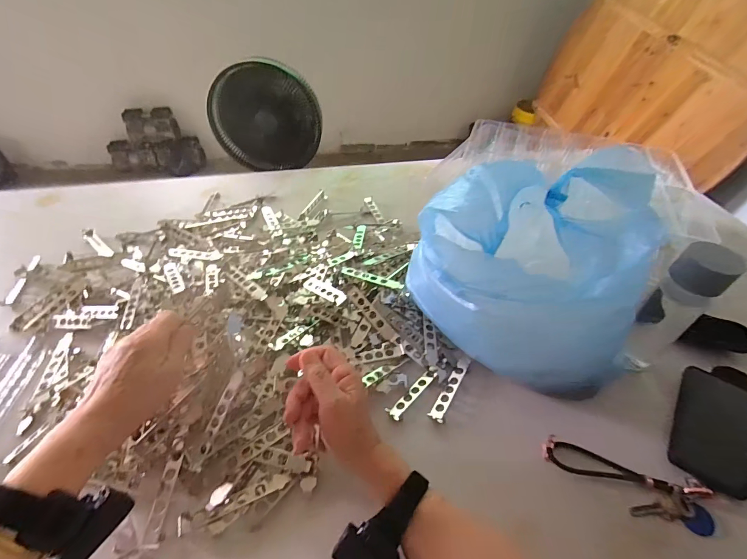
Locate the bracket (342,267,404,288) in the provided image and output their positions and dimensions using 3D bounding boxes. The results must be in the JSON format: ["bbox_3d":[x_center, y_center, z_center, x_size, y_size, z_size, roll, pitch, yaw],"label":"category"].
[{"bbox_3d":[-0.003,-0.002,0.605,0.110,0.005,0.018,18,48,17],"label":"bracket"}]

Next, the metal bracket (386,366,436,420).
[{"bbox_3d":[0.056,0.155,0.491,0.094,0.011,0.019,-35,55,-29],"label":"metal bracket"}]

